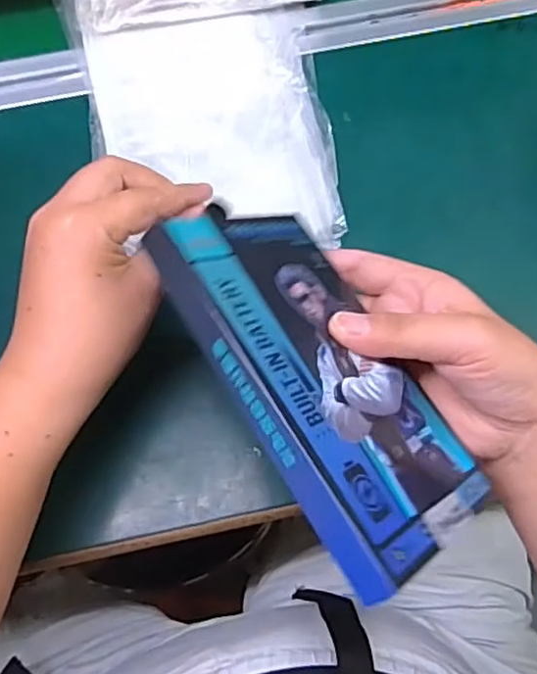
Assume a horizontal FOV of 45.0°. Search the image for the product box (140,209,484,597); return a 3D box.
[{"bbox_3d":[0.023,0.015,0.273,0.096,0.013,0.162,-11,63,-47],"label":"product box"}]

